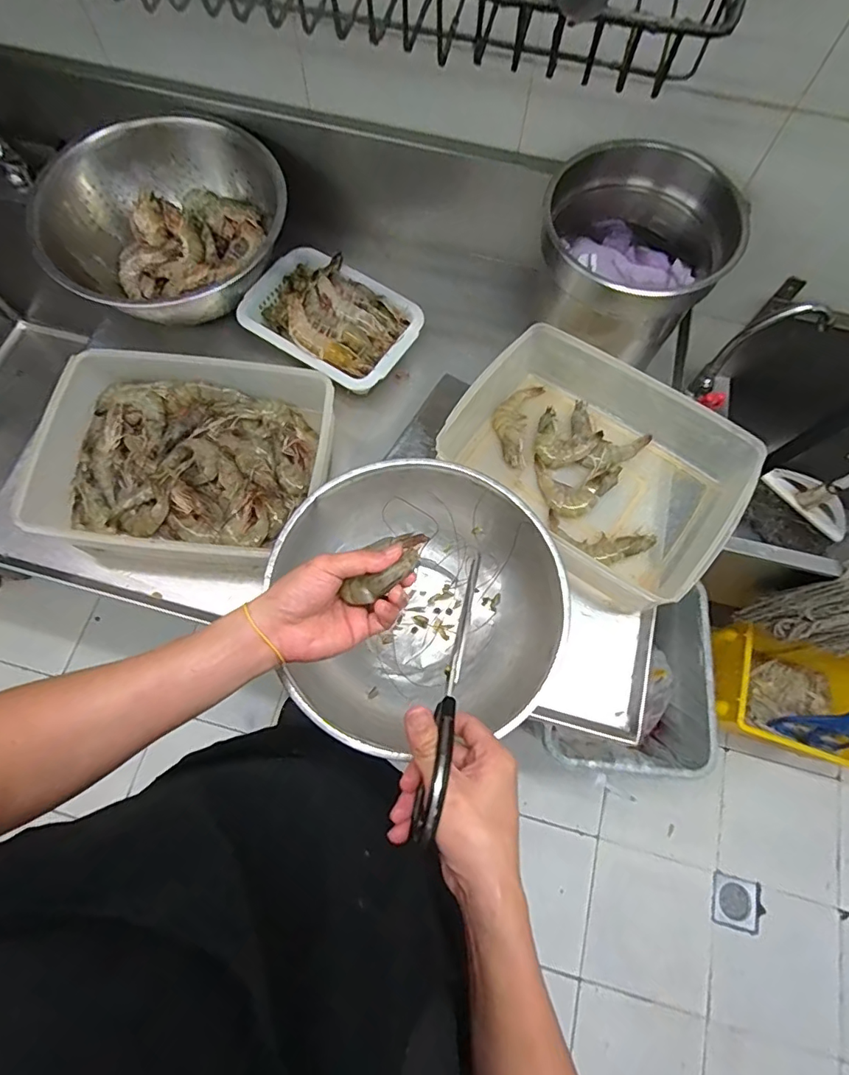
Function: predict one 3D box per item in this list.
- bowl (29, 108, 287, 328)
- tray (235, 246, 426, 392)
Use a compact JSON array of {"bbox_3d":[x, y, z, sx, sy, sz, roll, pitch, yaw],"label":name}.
[{"bbox_3d":[-0.363,-0.437,0.742,0.322,0.117,0.307,0,72,0],"label":"bowl"},{"bbox_3d":[-0.131,-0.309,0.711,0.231,0.051,0.174,33,74,10],"label":"tray"}]

